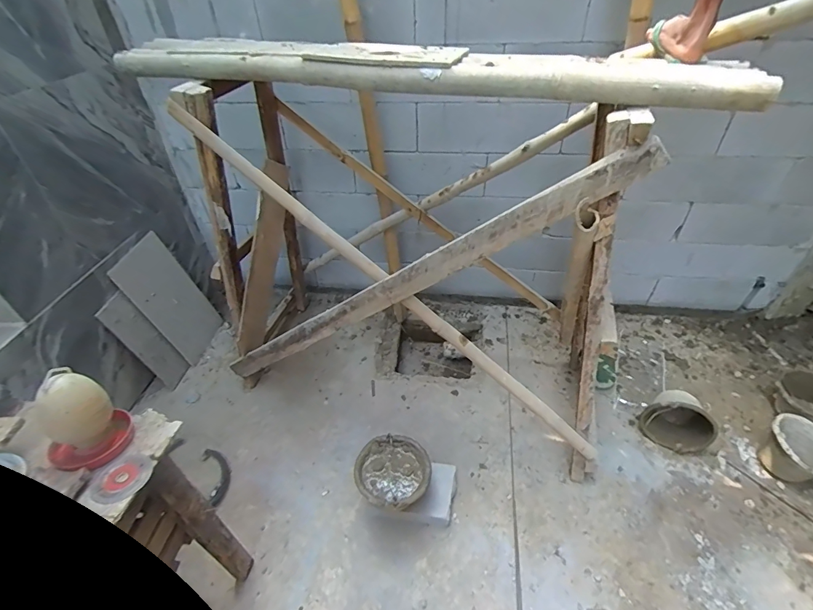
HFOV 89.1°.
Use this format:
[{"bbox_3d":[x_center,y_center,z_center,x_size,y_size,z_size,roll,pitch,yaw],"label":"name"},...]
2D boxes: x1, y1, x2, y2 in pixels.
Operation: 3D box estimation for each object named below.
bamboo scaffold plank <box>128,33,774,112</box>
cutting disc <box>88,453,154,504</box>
[{"bbox_3d":[-0.024,-0.632,1.094,1.637,0.071,0.274,11,48,14],"label":"bamboo scaffold plank"},{"bbox_3d":[-0.540,0.328,0.786,0.082,0.008,0.103,15,33,0],"label":"cutting disc"}]

